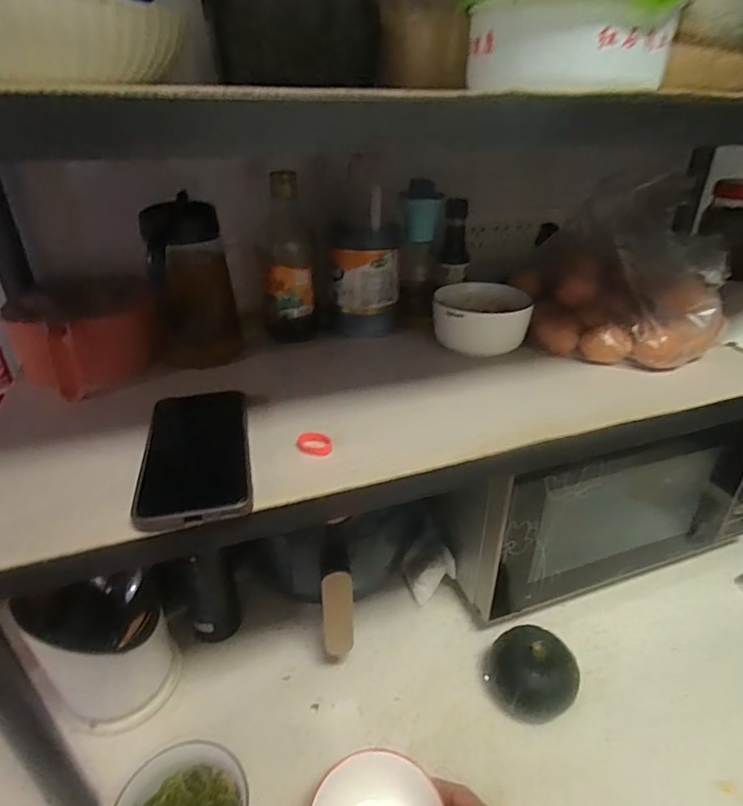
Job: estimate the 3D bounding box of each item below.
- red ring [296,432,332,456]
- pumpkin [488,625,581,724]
[{"bbox_3d":[-0.046,0.032,0.414,0.028,0.010,0.022,-2,31,-5],"label":"red ring"},{"bbox_3d":[0.172,0.301,0.557,0.082,0.073,0.083,0,31,0],"label":"pumpkin"}]

